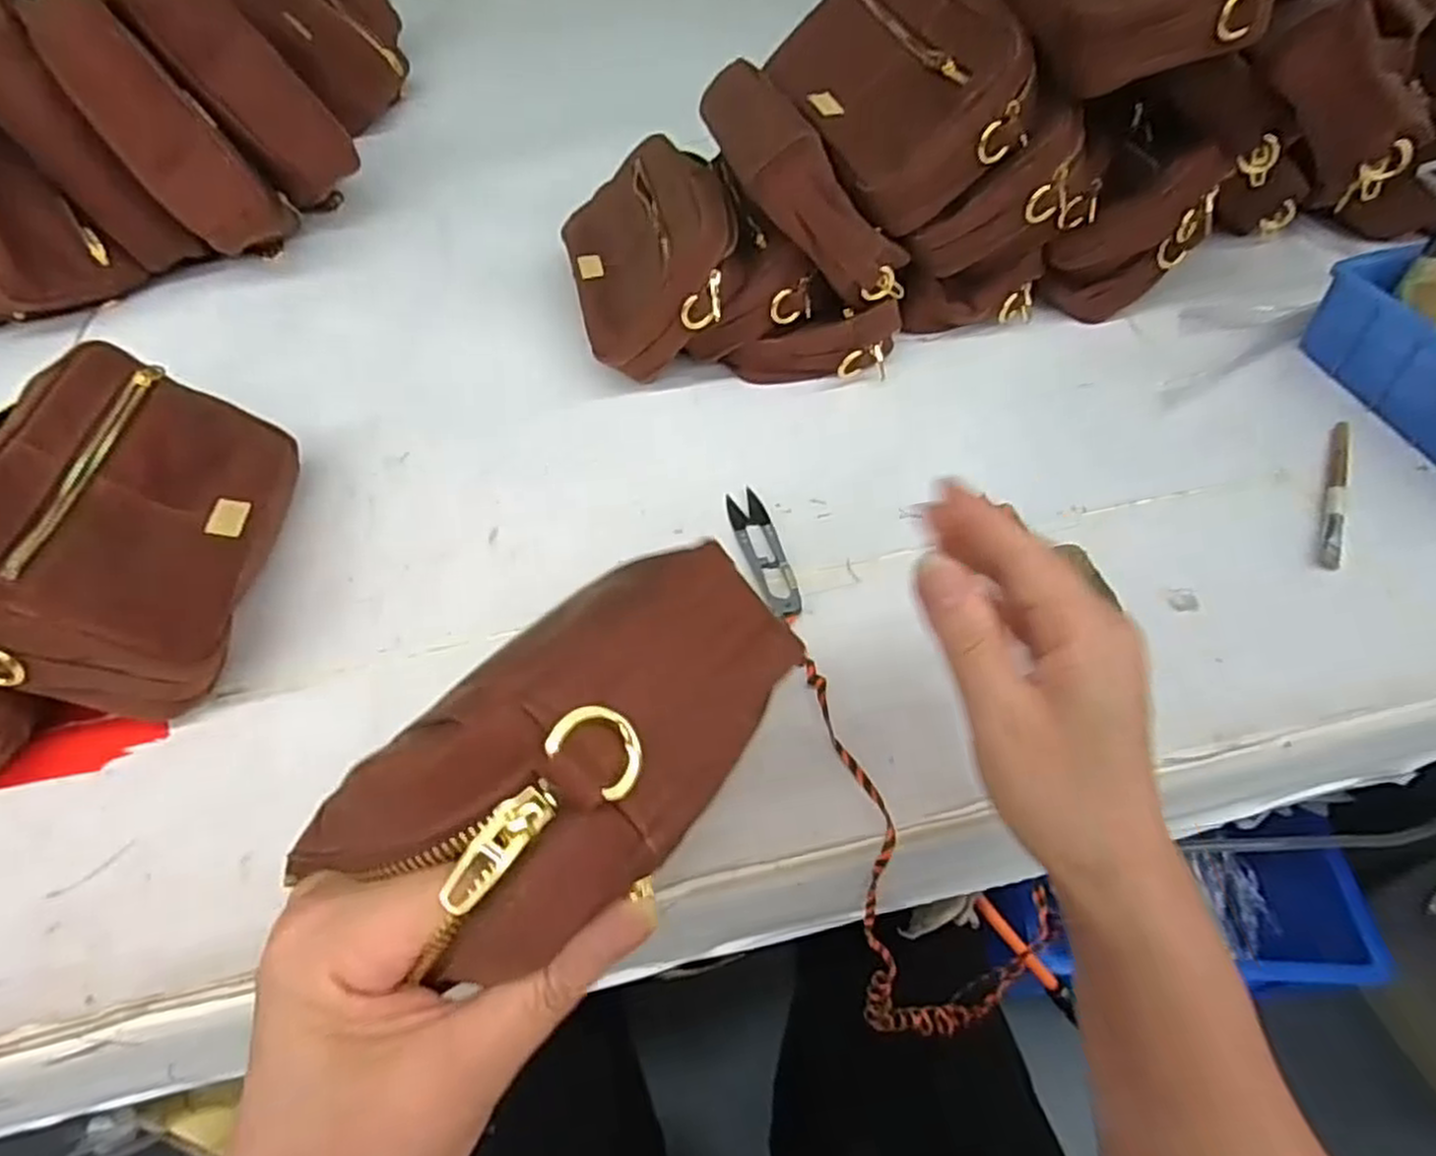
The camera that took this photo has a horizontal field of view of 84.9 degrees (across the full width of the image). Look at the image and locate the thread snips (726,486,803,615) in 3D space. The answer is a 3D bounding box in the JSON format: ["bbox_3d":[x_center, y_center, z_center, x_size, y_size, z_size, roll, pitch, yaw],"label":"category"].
[{"bbox_3d":[0.026,-0.016,0.452,0.023,0.011,0.100,-12,52,-6],"label":"thread snips"}]

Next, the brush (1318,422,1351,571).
[{"bbox_3d":[0.368,-0.054,0.467,0.011,0.009,0.133,22,56,20],"label":"brush"}]

